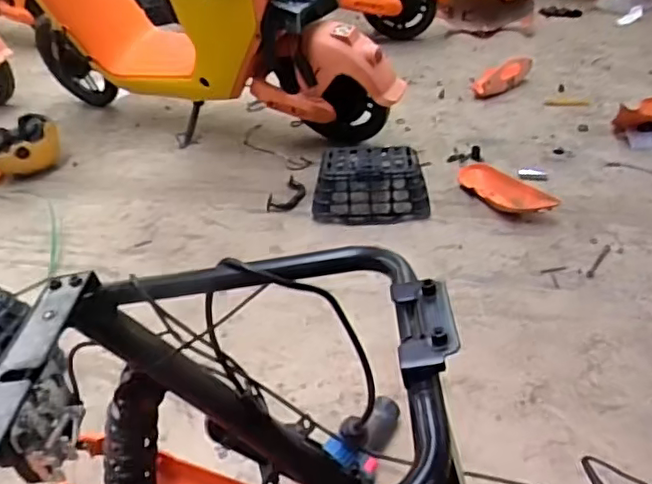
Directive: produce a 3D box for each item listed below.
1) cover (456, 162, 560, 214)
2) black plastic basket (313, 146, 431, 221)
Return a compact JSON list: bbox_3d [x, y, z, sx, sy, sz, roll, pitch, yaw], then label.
[{"bbox_3d":[0.484,-0.150,1.698,0.116,0.062,0.316,-18,37,-18],"label":"cover"},{"bbox_3d":[0.129,-0.167,1.706,0.317,0.123,0.230,1,36,8],"label":"black plastic basket"}]

